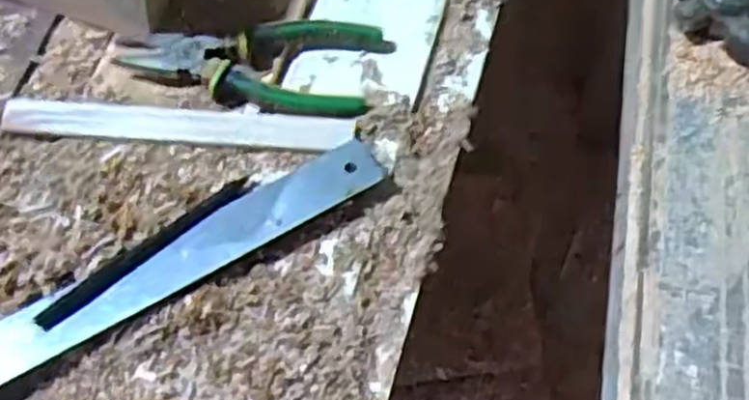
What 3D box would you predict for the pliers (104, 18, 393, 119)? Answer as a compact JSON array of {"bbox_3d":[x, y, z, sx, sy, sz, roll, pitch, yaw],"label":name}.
[{"bbox_3d":[-0.081,-0.091,0.519,0.177,0.026,0.068,0,67,-3],"label":"pliers"}]

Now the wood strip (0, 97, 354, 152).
[{"bbox_3d":[-0.127,-0.050,0.499,0.223,0.010,0.025,3,67,-2],"label":"wood strip"}]

